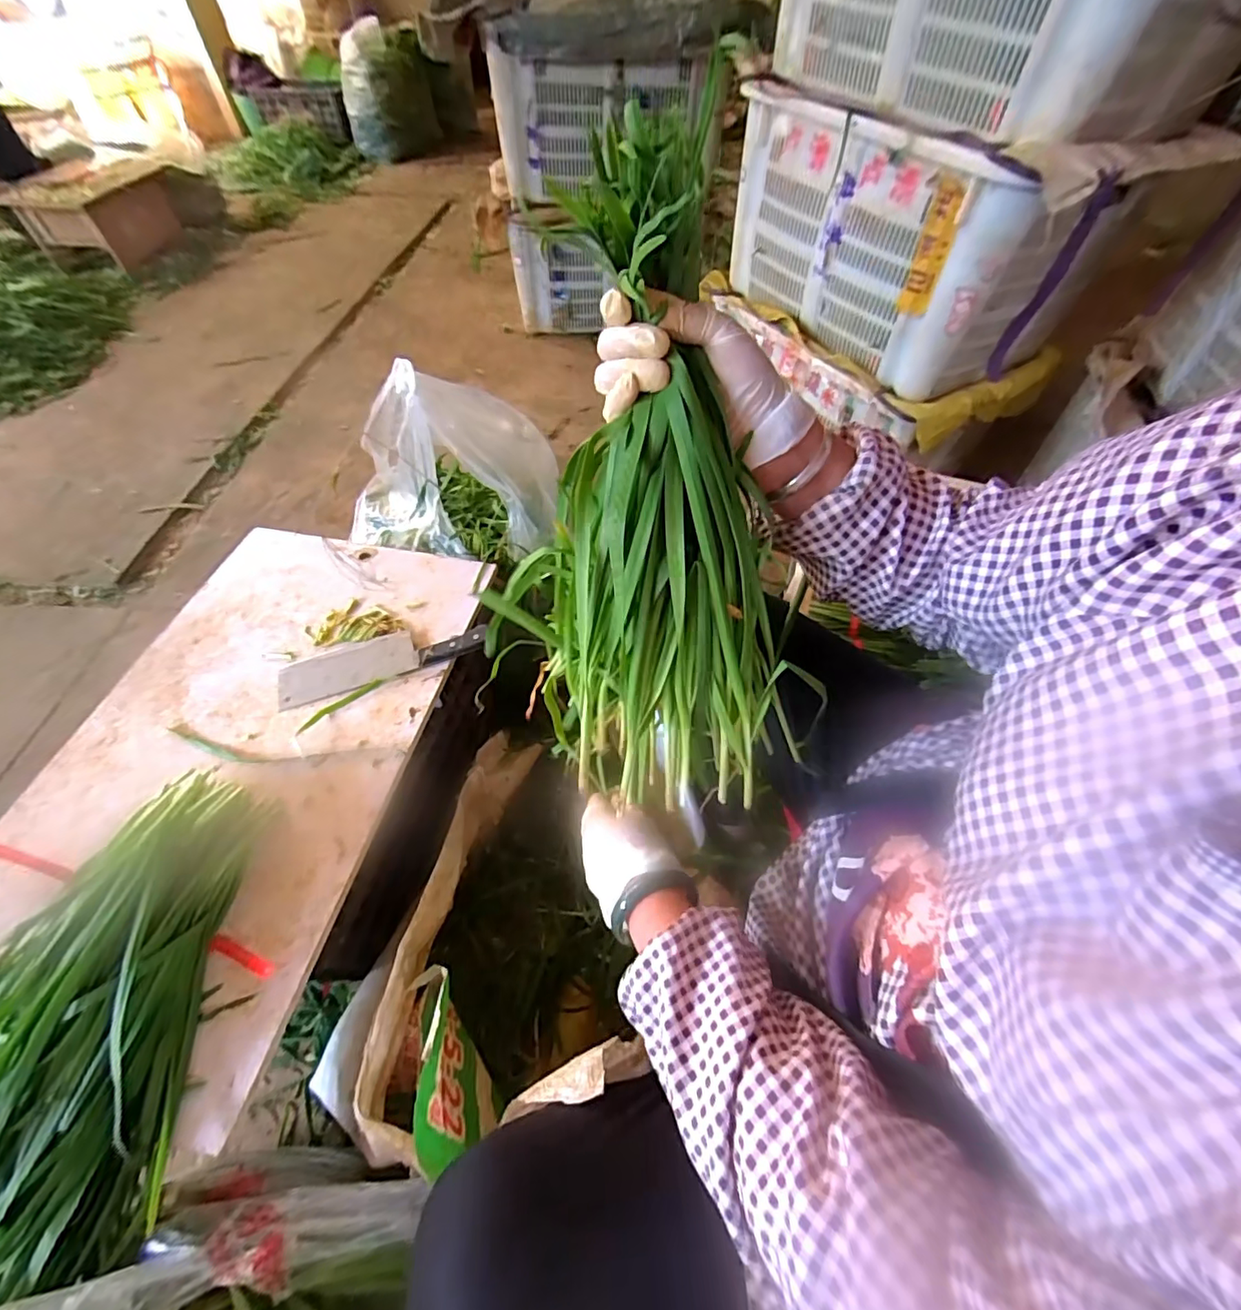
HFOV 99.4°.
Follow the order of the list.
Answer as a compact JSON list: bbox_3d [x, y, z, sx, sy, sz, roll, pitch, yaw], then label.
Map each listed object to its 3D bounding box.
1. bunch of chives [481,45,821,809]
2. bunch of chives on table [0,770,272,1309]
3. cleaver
[{"bbox_3d":[0.013,-0.095,0.366,0.202,0.409,0.097,-3,19,-3],"label":"bunch of chives"},{"bbox_3d":[-0.491,0.302,0.443,0.246,0.082,0.399,-2,56,-2],"label":"bunch of chives on table"},{"bbox_3d":[-0.308,-0.001,0.682,0.259,0.021,0.071,-16,58,-12],"label":"cleaver"}]

